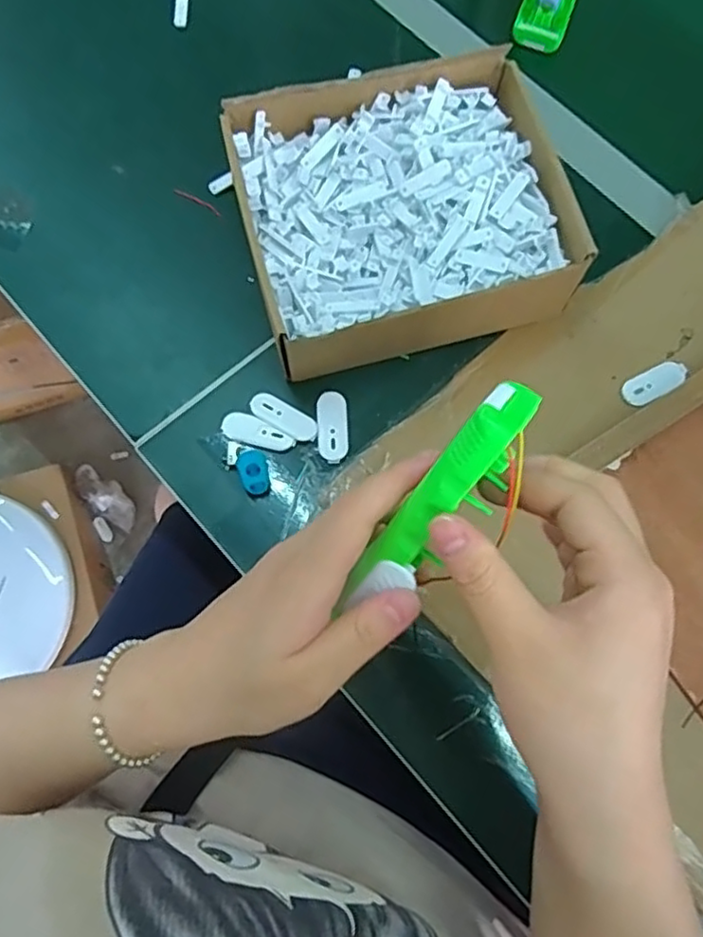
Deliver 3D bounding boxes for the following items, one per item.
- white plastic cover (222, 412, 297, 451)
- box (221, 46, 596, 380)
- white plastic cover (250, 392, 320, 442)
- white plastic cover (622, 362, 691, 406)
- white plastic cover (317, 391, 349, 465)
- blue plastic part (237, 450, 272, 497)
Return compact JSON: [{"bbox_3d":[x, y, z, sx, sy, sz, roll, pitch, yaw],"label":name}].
[{"bbox_3d":[-0.063,-0.023,0.437,0.050,0.004,0.020,22,73,5],"label":"white plastic cover"},{"bbox_3d":[0.035,-0.175,0.454,0.214,0.066,0.184,-14,73,-6],"label":"box"},{"bbox_3d":[-0.045,-0.035,0.441,0.049,0.004,0.020,29,74,7],"label":"white plastic cover"},{"bbox_3d":[0.212,-0.060,0.455,0.050,0.005,0.021,-28,75,-10],"label":"white plastic cover"},{"bbox_3d":[-0.013,-0.029,0.440,0.020,0.004,0.049,-2,73,-2],"label":"white plastic cover"},{"bbox_3d":[-0.063,0.002,0.423,0.019,0.005,0.028,-12,73,-5],"label":"blue plastic part"}]

